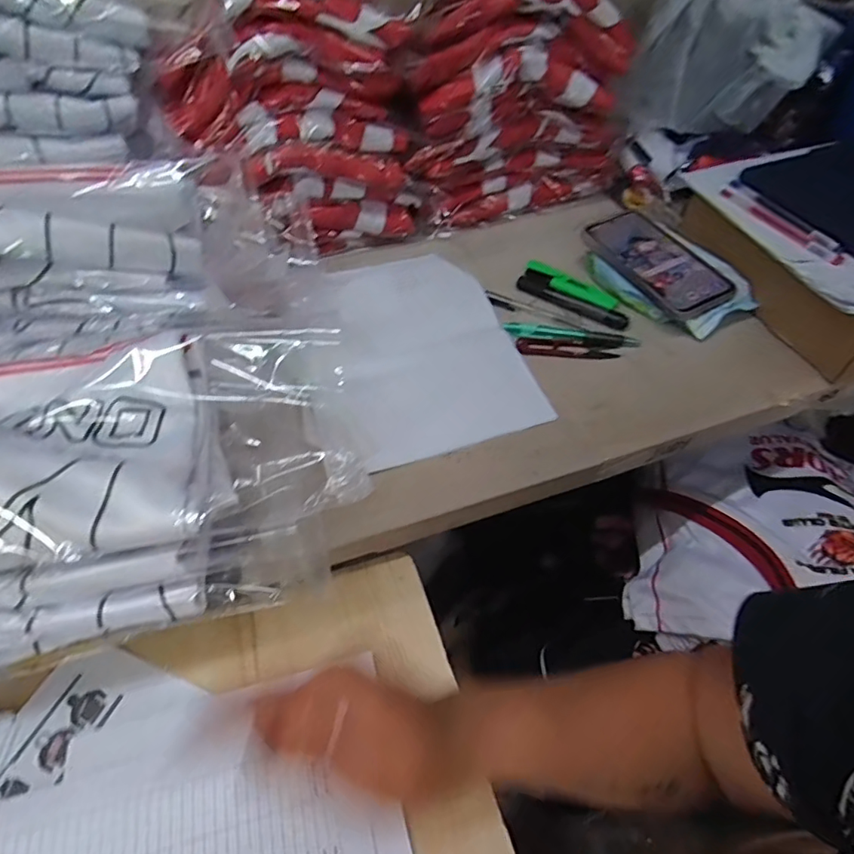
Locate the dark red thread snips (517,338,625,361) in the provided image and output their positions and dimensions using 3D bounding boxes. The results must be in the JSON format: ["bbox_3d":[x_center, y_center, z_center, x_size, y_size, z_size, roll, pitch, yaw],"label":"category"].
[{"bbox_3d":[0.144,-0.081,0.525,0.098,0.004,0.026,5,52,8],"label":"dark red thread snips"}]

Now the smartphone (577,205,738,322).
[{"bbox_3d":[0.254,-0.183,0.559,0.081,0.014,0.165,-27,60,-12],"label":"smartphone"}]

